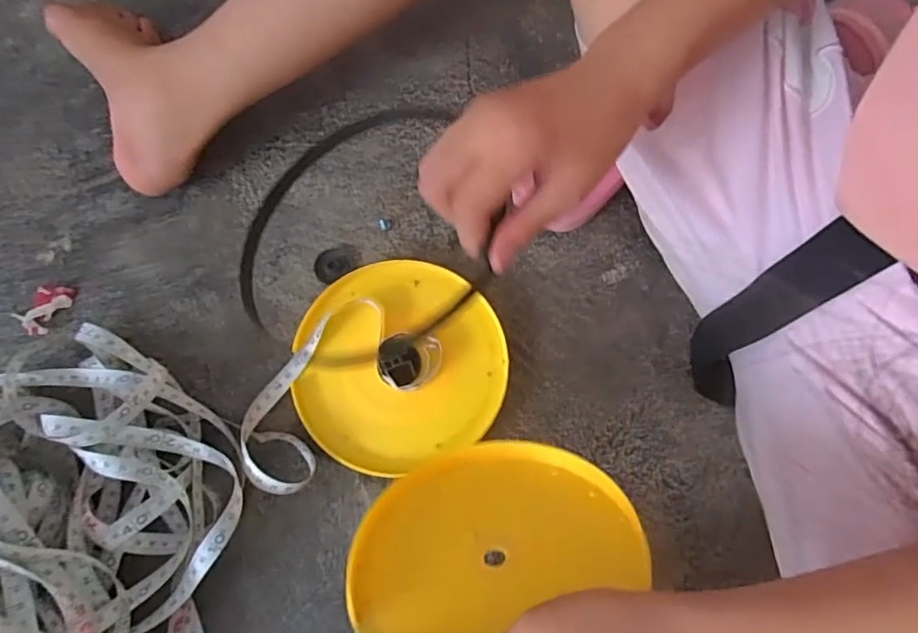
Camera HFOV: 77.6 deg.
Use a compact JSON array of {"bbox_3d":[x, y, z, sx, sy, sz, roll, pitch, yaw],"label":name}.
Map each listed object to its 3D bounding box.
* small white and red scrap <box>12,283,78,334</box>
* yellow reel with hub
[{"bbox_3d":[-0.312,-0.008,0.431,0.026,0.007,0.041,35,79,8],"label":"small white and red scrap"},{"bbox_3d":[-0.043,0.031,0.405,0.148,0.024,0.143,0,76,0],"label":"yellow reel with hub"}]

